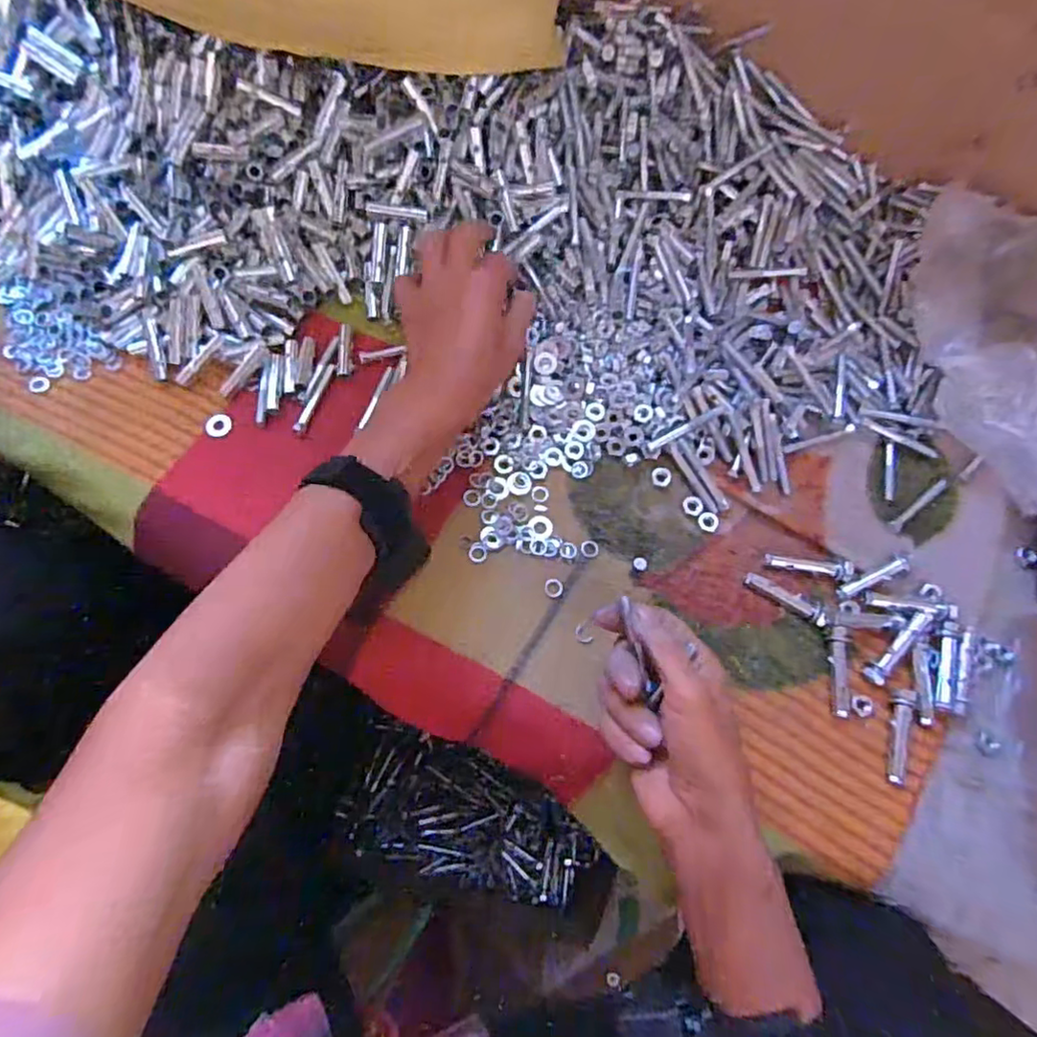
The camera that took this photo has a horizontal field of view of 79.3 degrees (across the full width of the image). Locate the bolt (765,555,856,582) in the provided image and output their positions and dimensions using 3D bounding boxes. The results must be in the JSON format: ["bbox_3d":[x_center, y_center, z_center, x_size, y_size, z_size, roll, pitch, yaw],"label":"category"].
[{"bbox_3d":[0.197,0.033,0.422,0.056,0.008,0.012,9,73,-1],"label":"bolt"}]

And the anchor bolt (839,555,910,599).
[{"bbox_3d":[0.240,0.039,0.420,0.050,0.010,0.009,-25,76,-11],"label":"anchor bolt"}]

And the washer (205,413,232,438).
[{"bbox_3d":[-0.211,-0.065,0.439,0.018,0.004,0.018,2,81,-12],"label":"washer"}]

